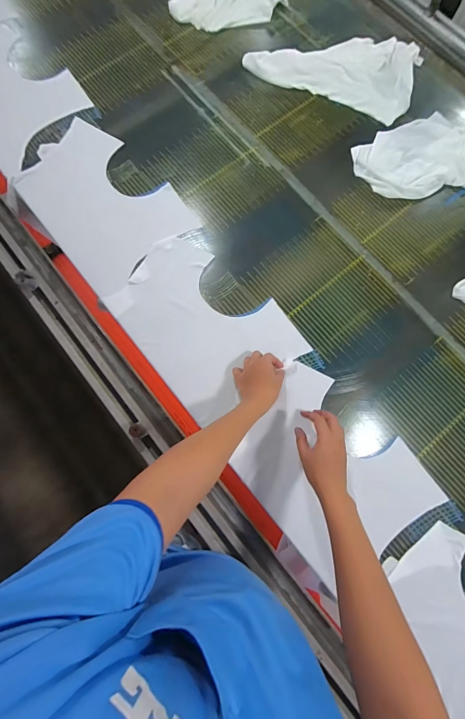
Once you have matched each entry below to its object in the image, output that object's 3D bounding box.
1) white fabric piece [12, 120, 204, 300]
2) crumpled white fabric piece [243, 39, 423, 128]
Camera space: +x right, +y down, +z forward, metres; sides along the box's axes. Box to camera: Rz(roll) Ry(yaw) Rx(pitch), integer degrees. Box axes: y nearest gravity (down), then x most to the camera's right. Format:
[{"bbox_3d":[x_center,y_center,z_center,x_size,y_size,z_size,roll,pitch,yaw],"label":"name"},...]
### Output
[{"bbox_3d":[-0.328,-0.390,0.764,0.291,0.027,0.428,-43,83,-14],"label":"white fabric piece"},{"bbox_3d":[0.286,-0.819,0.851,0.434,0.039,0.268,22,78,5],"label":"crumpled white fabric piece"}]

